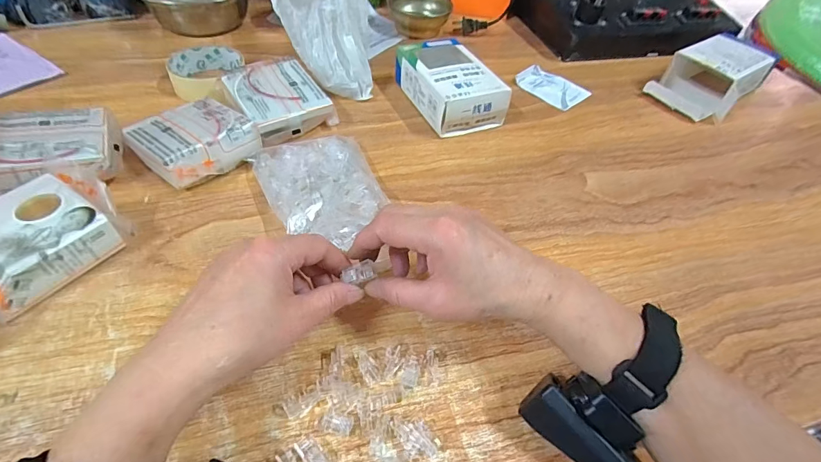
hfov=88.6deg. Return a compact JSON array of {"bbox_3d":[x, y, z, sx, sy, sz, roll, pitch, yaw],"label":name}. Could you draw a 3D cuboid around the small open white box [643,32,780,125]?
[{"bbox_3d":[0.412,-0.213,0.575,0.183,0.053,0.096,-32,58,-30],"label":"small open white box"}]

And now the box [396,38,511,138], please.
[{"bbox_3d":[0.045,-0.172,0.498,0.083,0.053,0.127,-17,52,-20],"label":"box"}]

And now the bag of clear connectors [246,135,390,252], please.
[{"bbox_3d":[-0.080,-0.040,0.384,0.094,0.026,0.132,-19,53,-22],"label":"bag of clear connectors"}]

